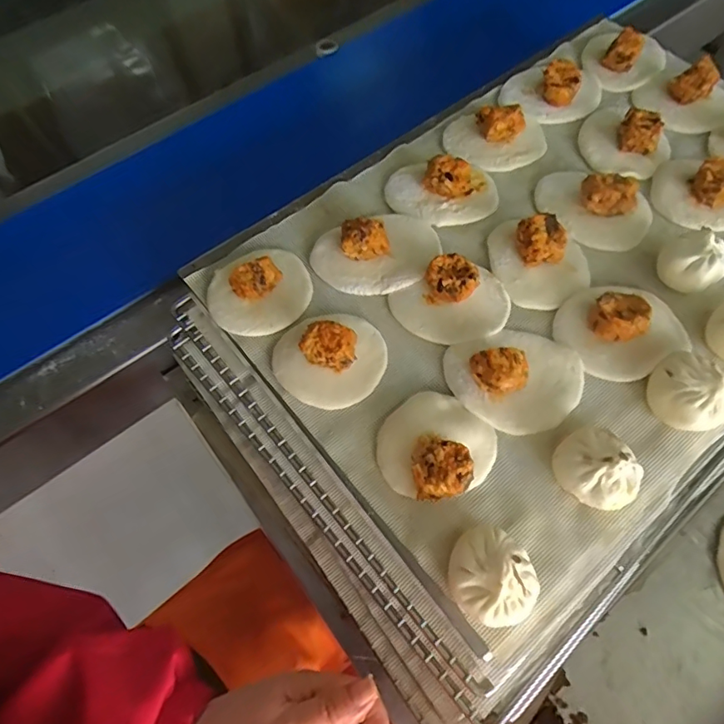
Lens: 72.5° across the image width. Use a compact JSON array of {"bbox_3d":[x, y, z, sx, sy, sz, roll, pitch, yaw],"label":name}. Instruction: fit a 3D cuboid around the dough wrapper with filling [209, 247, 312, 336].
[{"bbox_3d":[-0.090,-0.072,0.426,0.086,0.034,0.084,-1,64,2],"label":"dough wrapper with filling"}]

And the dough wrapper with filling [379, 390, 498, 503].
[{"bbox_3d":[0.055,0.060,0.362,0.079,0.030,0.080,-1,64,2],"label":"dough wrapper with filling"}]

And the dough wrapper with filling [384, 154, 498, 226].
[{"bbox_3d":[0.077,-0.170,0.465,0.104,0.033,0.066,4,65,4],"label":"dough wrapper with filling"}]

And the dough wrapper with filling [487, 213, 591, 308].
[{"bbox_3d":[0.159,-0.096,0.430,0.083,0.030,0.087,-1,64,1],"label":"dough wrapper with filling"}]

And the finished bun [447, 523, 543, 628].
[{"bbox_3d":[0.082,0.138,0.316,0.052,0.044,0.056,-1,64,2],"label":"finished bun"}]

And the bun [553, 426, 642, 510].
[{"bbox_3d":[0.166,0.075,0.348,0.052,0.040,0.055,-1,64,2],"label":"bun"}]

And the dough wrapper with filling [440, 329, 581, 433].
[{"bbox_3d":[0.125,0.008,0.384,0.102,0.035,0.086,-19,65,-7],"label":"dough wrapper with filling"}]

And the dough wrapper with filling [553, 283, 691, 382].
[{"bbox_3d":[0.215,-0.032,0.403,0.094,0.033,0.084,-27,67,-11],"label":"dough wrapper with filling"}]

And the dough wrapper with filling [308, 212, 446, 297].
[{"bbox_3d":[0.015,-0.104,0.437,0.113,0.034,0.076,-16,65,-6],"label":"dough wrapper with filling"}]

